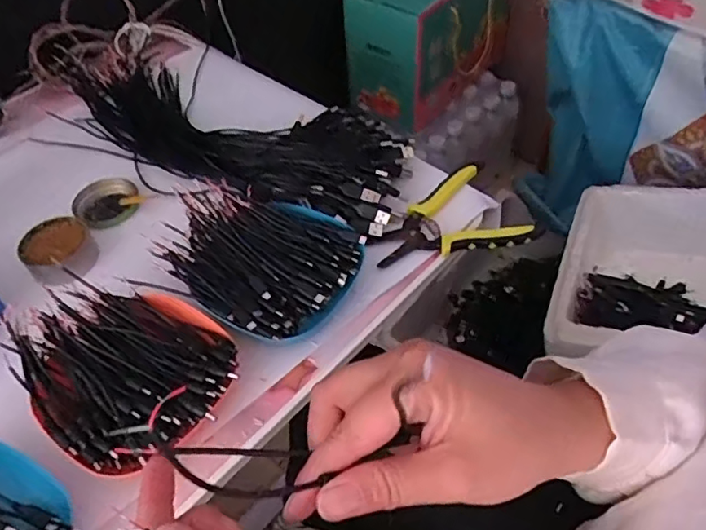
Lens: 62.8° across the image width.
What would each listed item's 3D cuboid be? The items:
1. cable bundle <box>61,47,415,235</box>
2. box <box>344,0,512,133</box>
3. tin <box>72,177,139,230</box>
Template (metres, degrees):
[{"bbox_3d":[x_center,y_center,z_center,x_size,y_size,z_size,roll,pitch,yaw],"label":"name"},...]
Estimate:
[{"bbox_3d":[-0.155,-0.162,0.658,0.481,0.041,0.161,24,56,20],"label":"cable bundle"},{"bbox_3d":[0.141,-0.450,1.122,0.300,0.244,0.180,-37,58,-24],"label":"box"},{"bbox_3d":[-0.263,-0.068,0.620,0.065,0.012,0.071,-1,51,1],"label":"tin"}]

